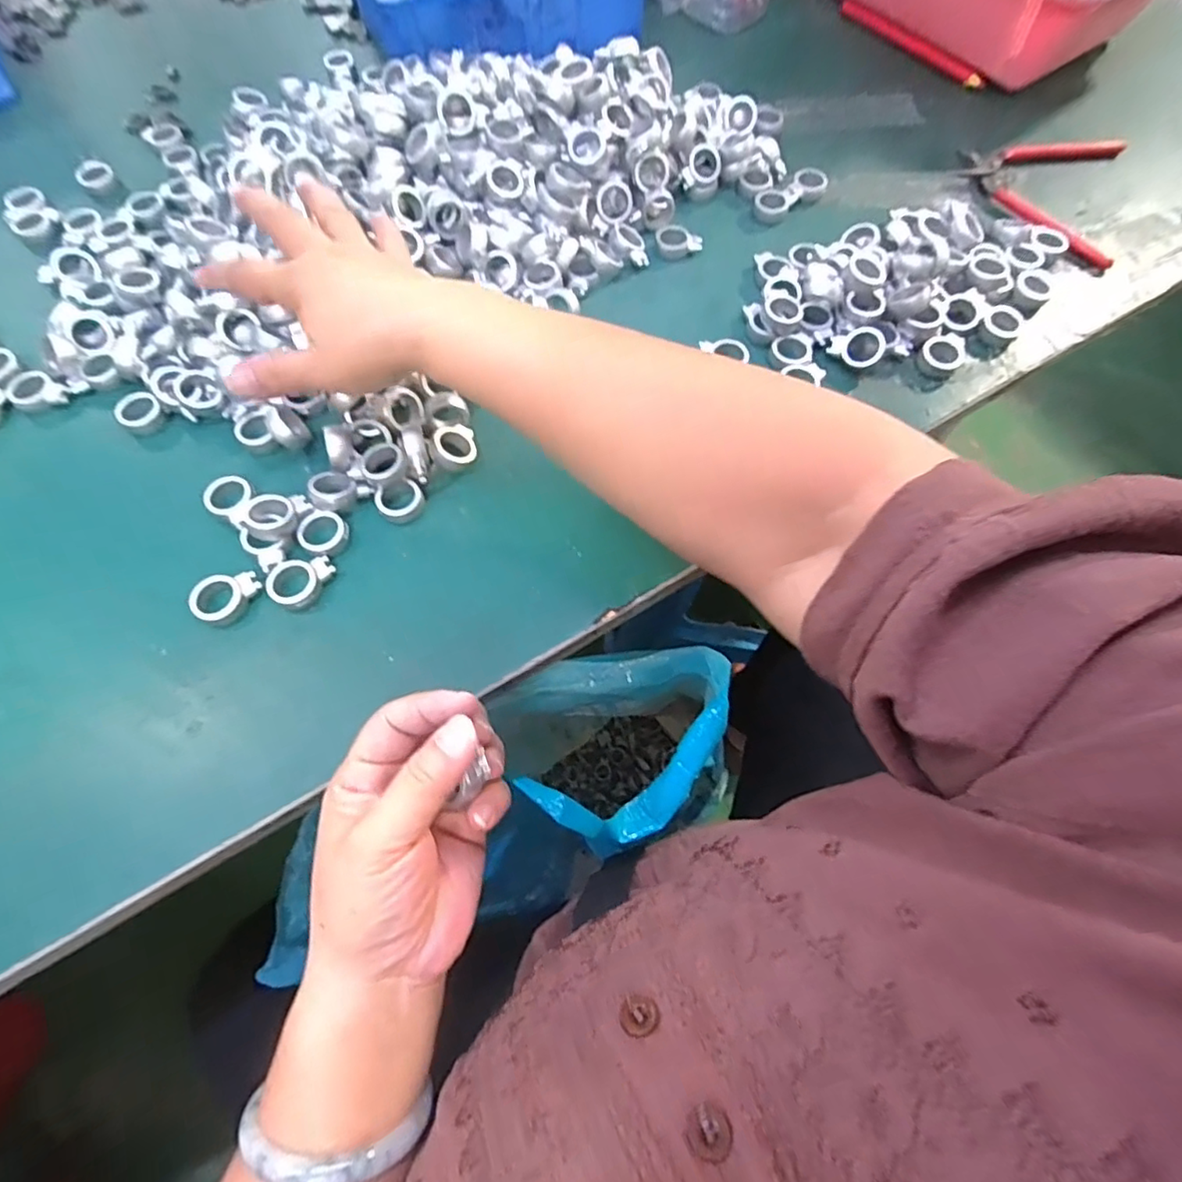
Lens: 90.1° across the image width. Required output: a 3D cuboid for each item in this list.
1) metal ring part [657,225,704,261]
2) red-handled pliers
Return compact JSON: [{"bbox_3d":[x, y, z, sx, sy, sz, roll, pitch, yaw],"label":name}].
[{"bbox_3d":[0.064,-0.253,0.430,0.033,0.011,0.022,7,67,4],"label":"metal ring part"},{"bbox_3d":[0.340,-0.304,0.448,0.109,0.014,0.128,17,67,7],"label":"red-handled pliers"}]

